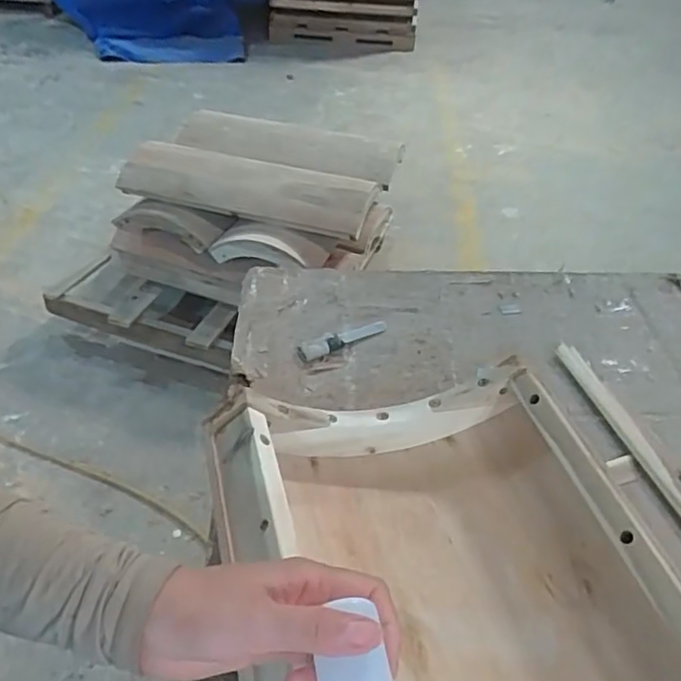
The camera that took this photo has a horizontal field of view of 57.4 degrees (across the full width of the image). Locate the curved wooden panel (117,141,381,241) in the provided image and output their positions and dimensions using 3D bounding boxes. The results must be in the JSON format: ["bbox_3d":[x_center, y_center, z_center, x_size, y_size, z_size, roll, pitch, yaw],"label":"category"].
[{"bbox_3d":[-0.261,-0.422,1.712,0.694,0.097,0.194,11,42,10],"label":"curved wooden panel"}]

